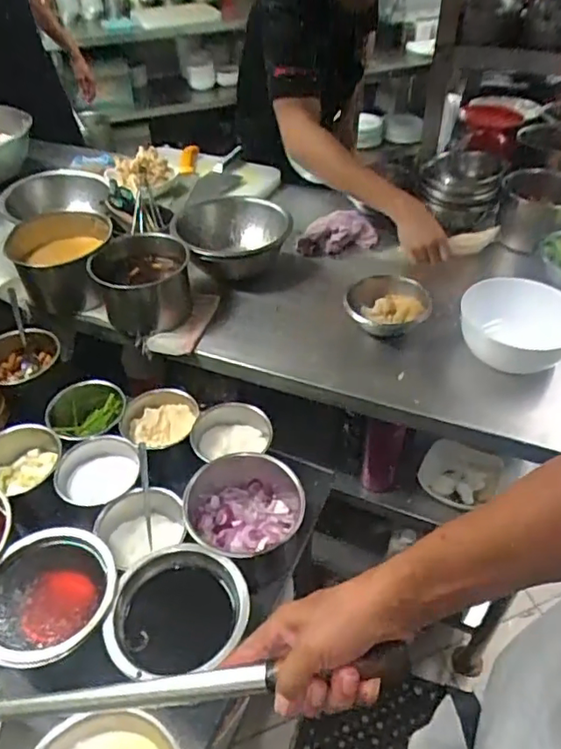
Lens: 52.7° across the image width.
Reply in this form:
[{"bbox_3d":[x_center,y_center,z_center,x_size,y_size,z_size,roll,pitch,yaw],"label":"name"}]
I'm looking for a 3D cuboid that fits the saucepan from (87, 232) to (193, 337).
[{"bbox_3d":[-0.250,-0.164,1.043,0.172,0.120,0.163,-11,43,-10],"label":"saucepan"}]

